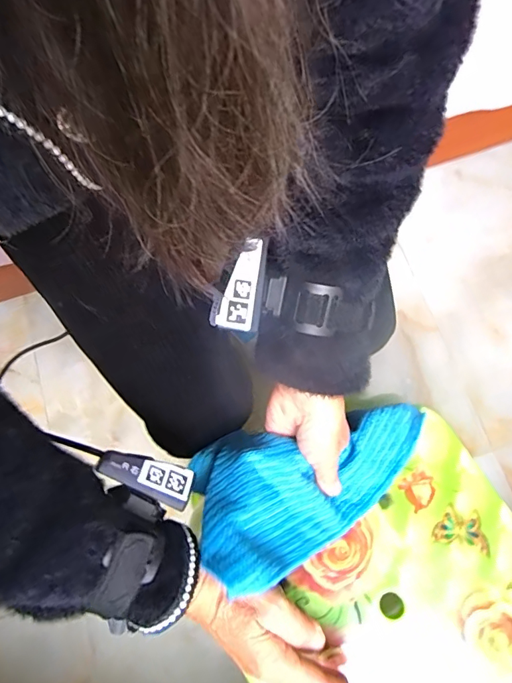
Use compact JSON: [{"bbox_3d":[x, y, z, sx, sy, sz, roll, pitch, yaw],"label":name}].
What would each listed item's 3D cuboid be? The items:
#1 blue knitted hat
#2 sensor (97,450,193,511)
[{"bbox_3d":[0.045,0.115,0.379,0.217,0.073,0.108,-13,70,-29],"label":"blue knitted hat"},{"bbox_3d":[-0.078,0.097,0.320,0.068,0.010,0.026,26,73,-16],"label":"sensor"}]

